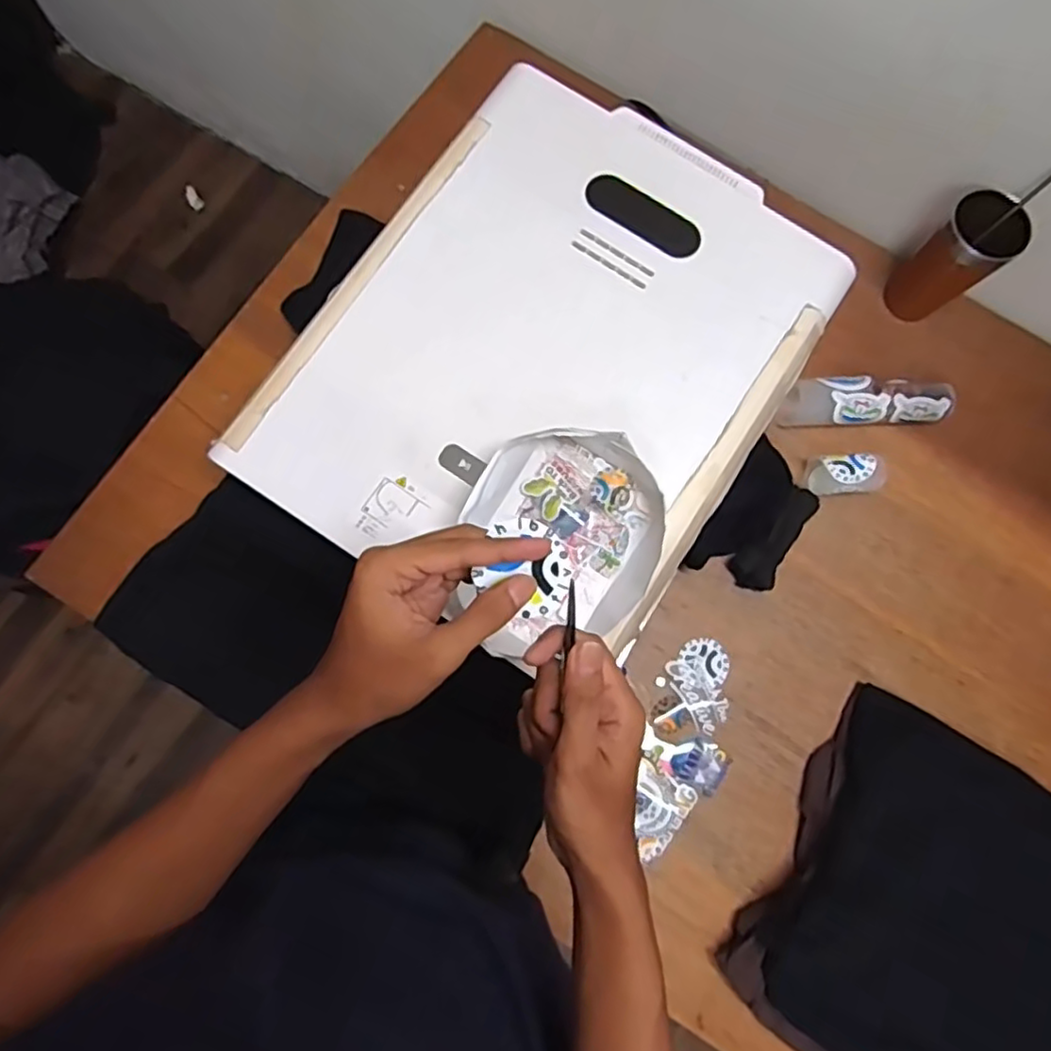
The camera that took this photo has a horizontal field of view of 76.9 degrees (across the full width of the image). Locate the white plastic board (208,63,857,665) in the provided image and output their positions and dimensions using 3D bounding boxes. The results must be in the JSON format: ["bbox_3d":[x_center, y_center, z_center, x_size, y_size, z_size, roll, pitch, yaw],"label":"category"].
[{"bbox_3d":[0.025,-0.163,0.616,0.404,0.030,0.510,33,79,3],"label":"white plastic board"}]

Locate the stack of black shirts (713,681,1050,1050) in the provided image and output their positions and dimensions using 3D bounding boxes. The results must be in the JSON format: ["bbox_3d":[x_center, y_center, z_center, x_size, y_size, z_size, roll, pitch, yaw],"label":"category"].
[{"bbox_3d":[0.487,0.450,0.652,0.520,0.057,0.363,35,80,3],"label":"stack of black shirts"}]

